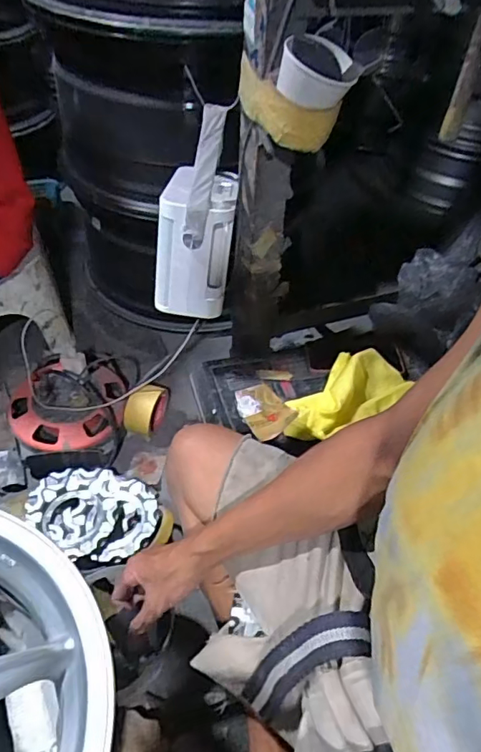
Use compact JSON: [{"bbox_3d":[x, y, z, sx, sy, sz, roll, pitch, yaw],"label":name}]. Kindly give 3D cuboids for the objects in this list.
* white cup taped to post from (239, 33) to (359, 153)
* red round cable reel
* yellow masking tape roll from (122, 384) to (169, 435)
[{"bbox_3d":[0.061,-0.321,0.562,0.121,0.107,0.099,4,48,-2],"label":"white cup taped to post"},{"bbox_3d":[-0.316,0.047,0.907,0.202,0.118,0.192,-4,48,-10],"label":"red round cable reel"},{"bbox_3d":[-0.178,0.062,0.952,0.053,0.095,0.093,19,49,11],"label":"yellow masking tape roll"}]

